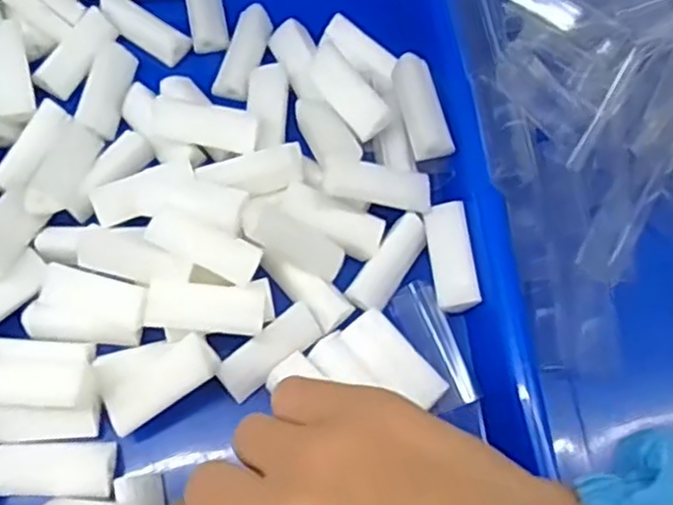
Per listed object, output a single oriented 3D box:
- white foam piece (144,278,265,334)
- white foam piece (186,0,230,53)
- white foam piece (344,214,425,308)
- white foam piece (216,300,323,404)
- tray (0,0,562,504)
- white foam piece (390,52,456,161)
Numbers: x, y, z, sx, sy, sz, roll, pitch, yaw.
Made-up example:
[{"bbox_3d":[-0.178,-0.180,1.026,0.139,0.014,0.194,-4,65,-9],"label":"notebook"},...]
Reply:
[{"bbox_3d":[-0.052,0.023,0.288,0.045,0.015,0.020,2,68,-2],"label":"white foam piece"},{"bbox_3d":[-0.065,-0.123,0.354,0.018,0.010,0.048,-9,69,-7],"label":"white foam piece"},{"bbox_3d":[0.023,0.004,0.307,0.016,0.009,0.046,31,70,9],"label":"white foam piece"},{"bbox_3d":[-0.028,0.041,0.296,0.045,0.009,0.018,-39,98,-15],"label":"white foam piece"},{"bbox_3d":[-0.055,-0.016,0.306,0.245,0.032,0.323,-6,69,-5],"label":"tray"},{"bbox_3d":[0.039,-0.064,0.318,0.019,0.019,0.047,-12,70,-8],"label":"white foam piece"}]

